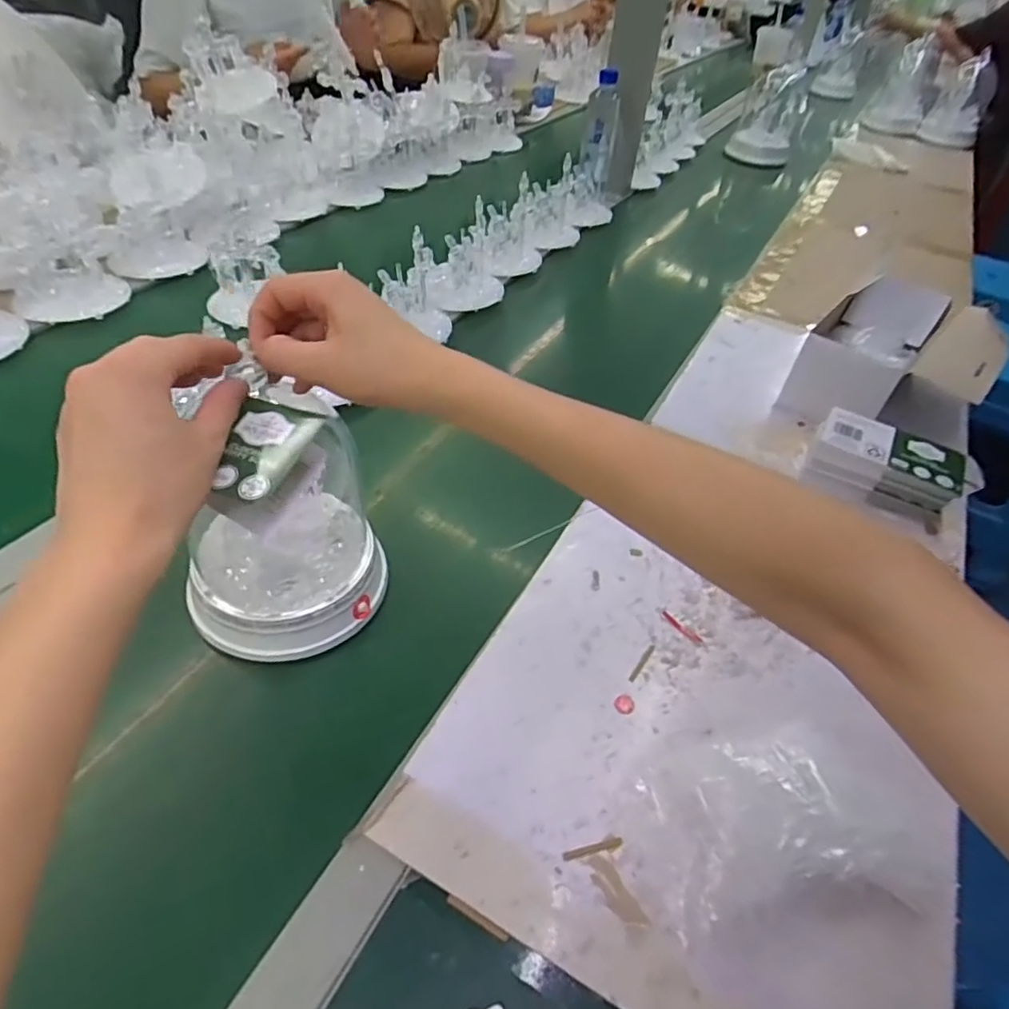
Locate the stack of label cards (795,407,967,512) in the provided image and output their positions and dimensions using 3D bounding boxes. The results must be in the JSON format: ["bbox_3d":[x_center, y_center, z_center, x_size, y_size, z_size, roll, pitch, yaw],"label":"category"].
[{"bbox_3d":[0.384,-0.041,0.633,0.129,0.056,0.070,22,47,15],"label":"stack of label cards"}]

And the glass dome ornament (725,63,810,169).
[{"bbox_3d":[0.618,-0.907,1.456,0.148,0.200,0.133,19,46,12],"label":"glass dome ornament"}]

